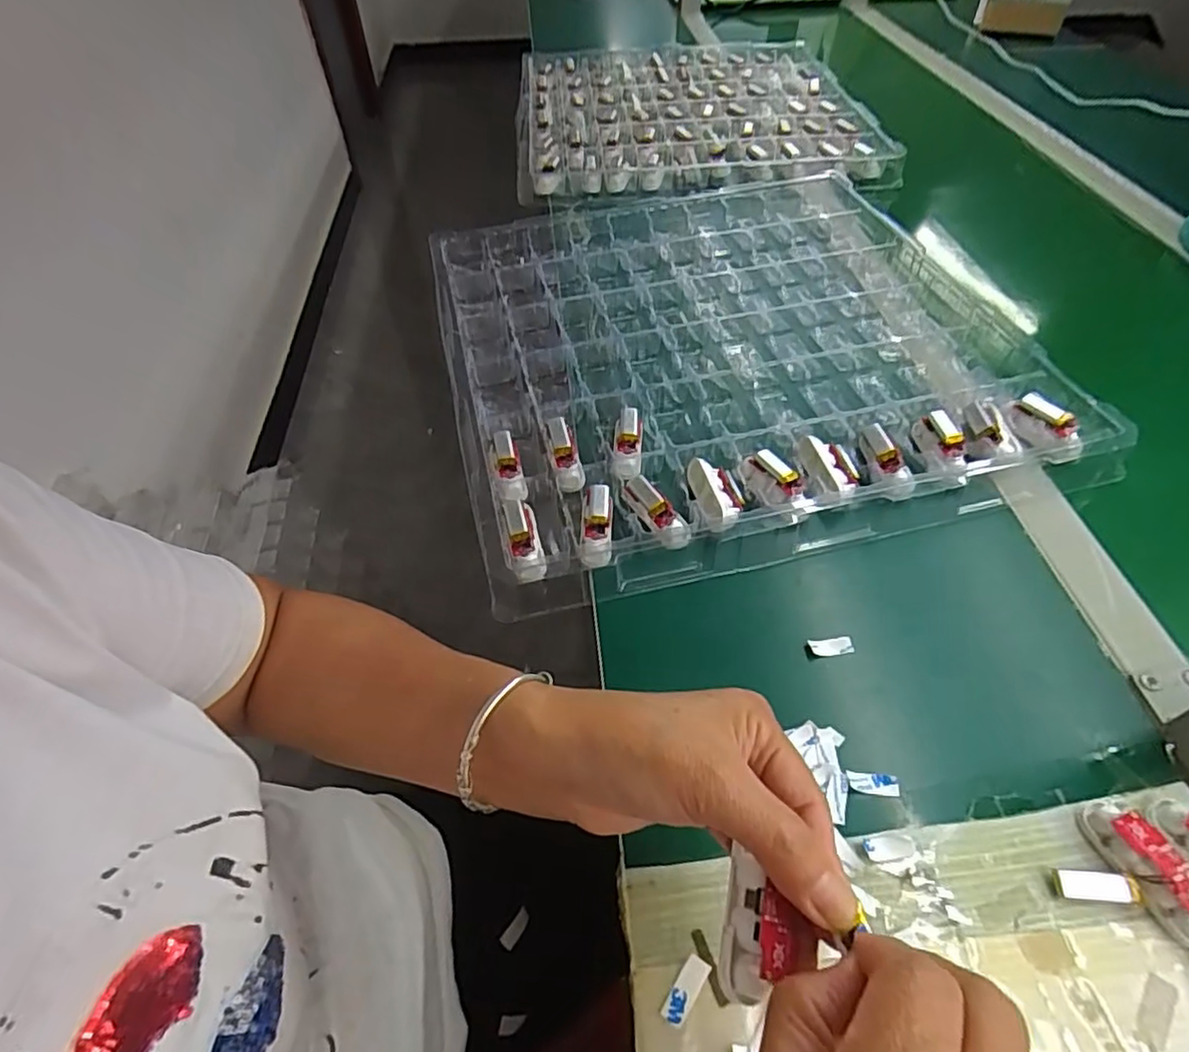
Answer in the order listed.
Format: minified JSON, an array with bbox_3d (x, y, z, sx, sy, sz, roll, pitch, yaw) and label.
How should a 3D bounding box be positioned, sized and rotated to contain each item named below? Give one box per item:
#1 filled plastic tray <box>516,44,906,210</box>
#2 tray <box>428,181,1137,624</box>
[{"bbox_3d":[0.124,-0.578,0.885,0.458,0.035,0.507,-5,51,-2],"label":"filled plastic tray"},{"bbox_3d":[0.108,-0.169,0.560,0.456,0.033,0.476,-12,52,-7],"label":"tray"}]

